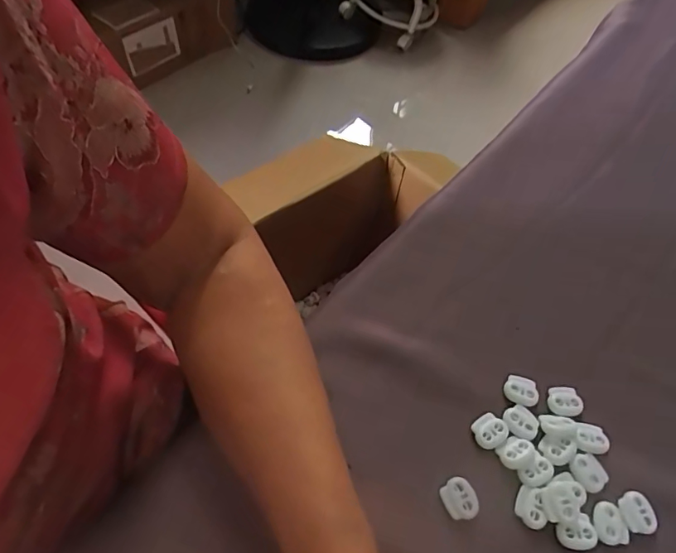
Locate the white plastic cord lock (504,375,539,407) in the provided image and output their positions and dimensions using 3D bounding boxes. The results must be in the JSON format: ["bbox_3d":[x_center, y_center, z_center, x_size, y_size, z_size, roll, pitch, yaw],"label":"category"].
[{"bbox_3d":[0.122,0.076,0.324,0.021,0.004,0.018,15,55,7],"label":"white plastic cord lock"}]

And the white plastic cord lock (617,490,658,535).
[{"bbox_3d":[0.174,0.138,0.285,0.019,0.005,0.022,-11,57,-11],"label":"white plastic cord lock"}]

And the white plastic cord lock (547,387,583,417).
[{"bbox_3d":[0.149,0.082,0.321,0.021,0.004,0.019,0,55,-4],"label":"white plastic cord lock"}]

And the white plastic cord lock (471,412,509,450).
[{"bbox_3d":[0.096,0.097,0.308,0.022,0.004,0.019,-32,63,-23],"label":"white plastic cord lock"}]

